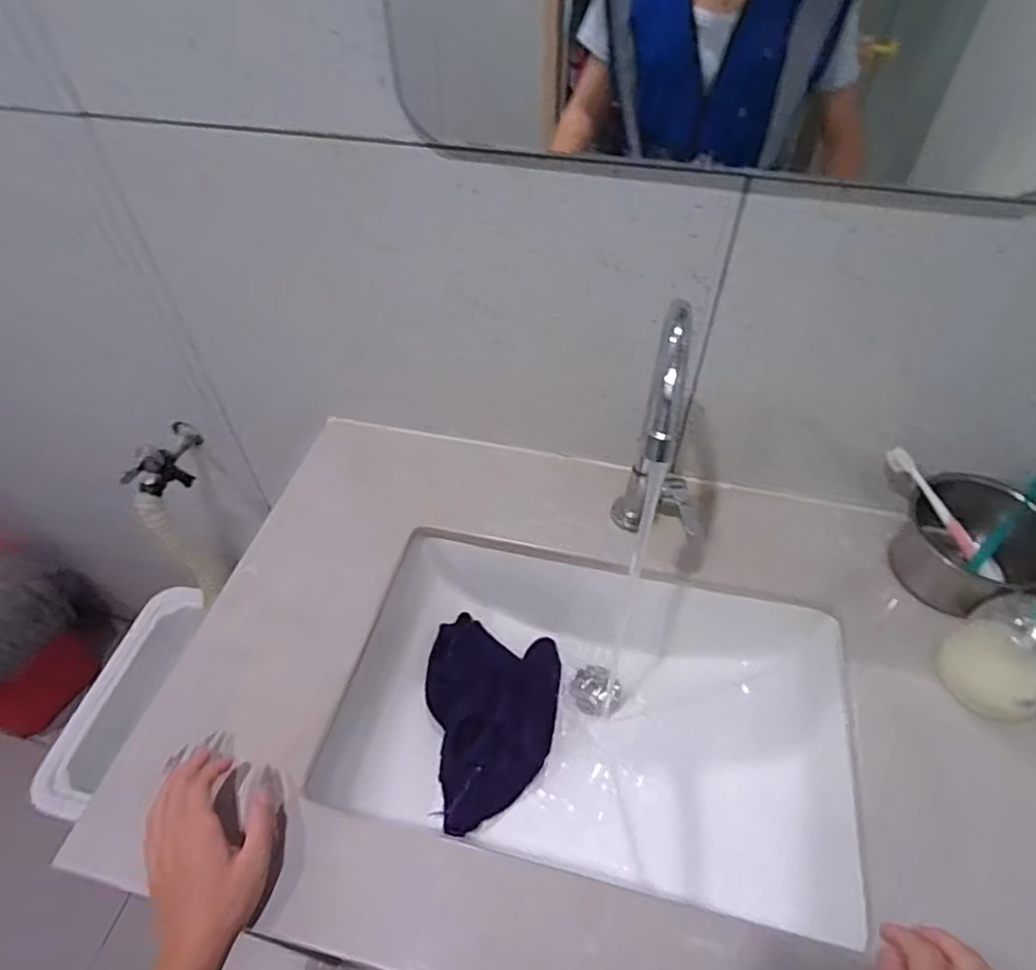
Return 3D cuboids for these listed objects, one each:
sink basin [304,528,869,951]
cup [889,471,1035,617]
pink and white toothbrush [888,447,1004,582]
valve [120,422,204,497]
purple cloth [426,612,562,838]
[{"bbox_3d":[0.093,0.230,0.701,0.476,0.166,0.333,11,50,10],"label":"sink basin"},{"bbox_3d":[0.467,0.063,0.658,0.139,0.093,0.129,0,49,0],"label":"cup"},{"bbox_3d":[0.440,0.031,0.658,0.020,0.014,0.169,-38,90,-27],"label":"pink and white toothbrush"},{"bbox_3d":[-0.492,-0.043,0.914,0.063,0.060,0.146,3,34,3],"label":"valve"},{"bbox_3d":[-0.032,0.265,0.721,0.156,0.018,0.225,22,49,-12],"label":"purple cloth"}]

